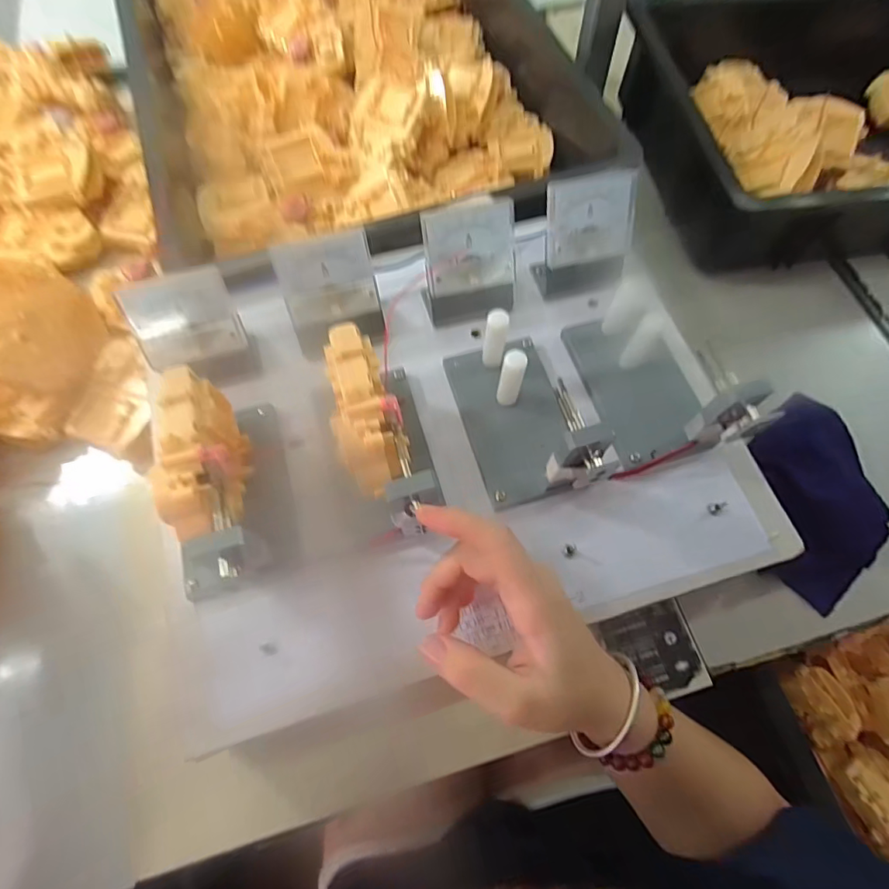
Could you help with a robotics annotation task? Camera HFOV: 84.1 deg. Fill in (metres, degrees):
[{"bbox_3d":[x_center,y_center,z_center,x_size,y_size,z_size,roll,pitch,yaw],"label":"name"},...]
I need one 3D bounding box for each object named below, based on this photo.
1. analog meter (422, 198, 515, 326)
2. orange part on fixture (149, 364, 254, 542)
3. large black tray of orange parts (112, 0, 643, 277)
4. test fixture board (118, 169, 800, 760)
[{"bbox_3d":[0.018,-0.129,0.363,0.068,0.072,0.050,-14,68,-7],"label":"analog meter"},{"bbox_3d":[-0.138,0.012,0.294,0.035,0.080,0.097,-16,69,-8],"label":"orange part on fixture"},{"bbox_3d":[-0.112,-0.464,0.555,0.436,0.067,0.548,-16,69,-8],"label":"large black tray of orange parts"},{"bbox_3d":[0.004,-0.015,0.318,0.380,0.088,0.283,-16,71,-8],"label":"test fixture board"}]

